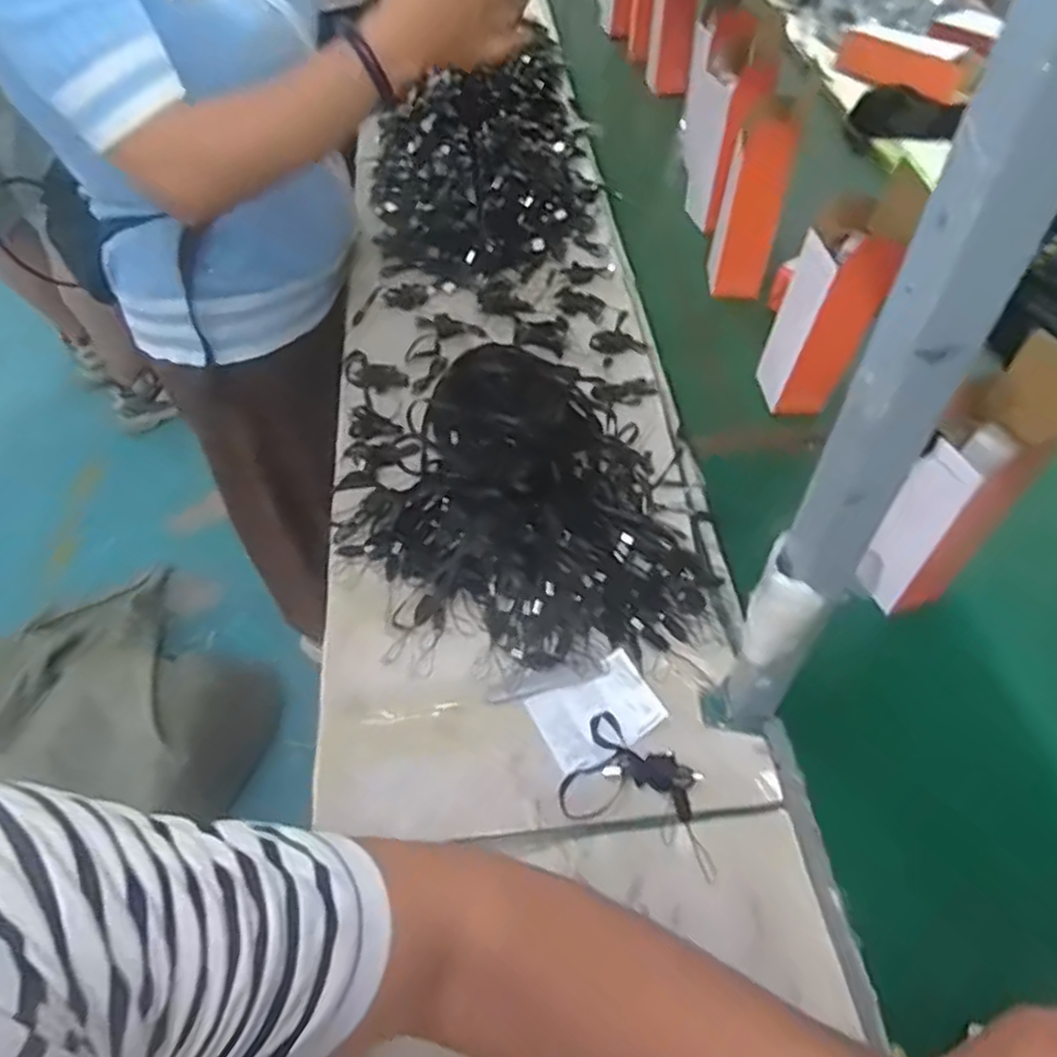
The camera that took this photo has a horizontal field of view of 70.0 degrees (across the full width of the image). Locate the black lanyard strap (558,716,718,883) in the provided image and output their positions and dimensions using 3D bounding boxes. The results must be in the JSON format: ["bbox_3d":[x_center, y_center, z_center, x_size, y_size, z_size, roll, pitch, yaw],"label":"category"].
[{"bbox_3d":[0.086,0.184,0.530,0.112,0.019,0.075,22,56,16],"label":"black lanyard strap"}]

